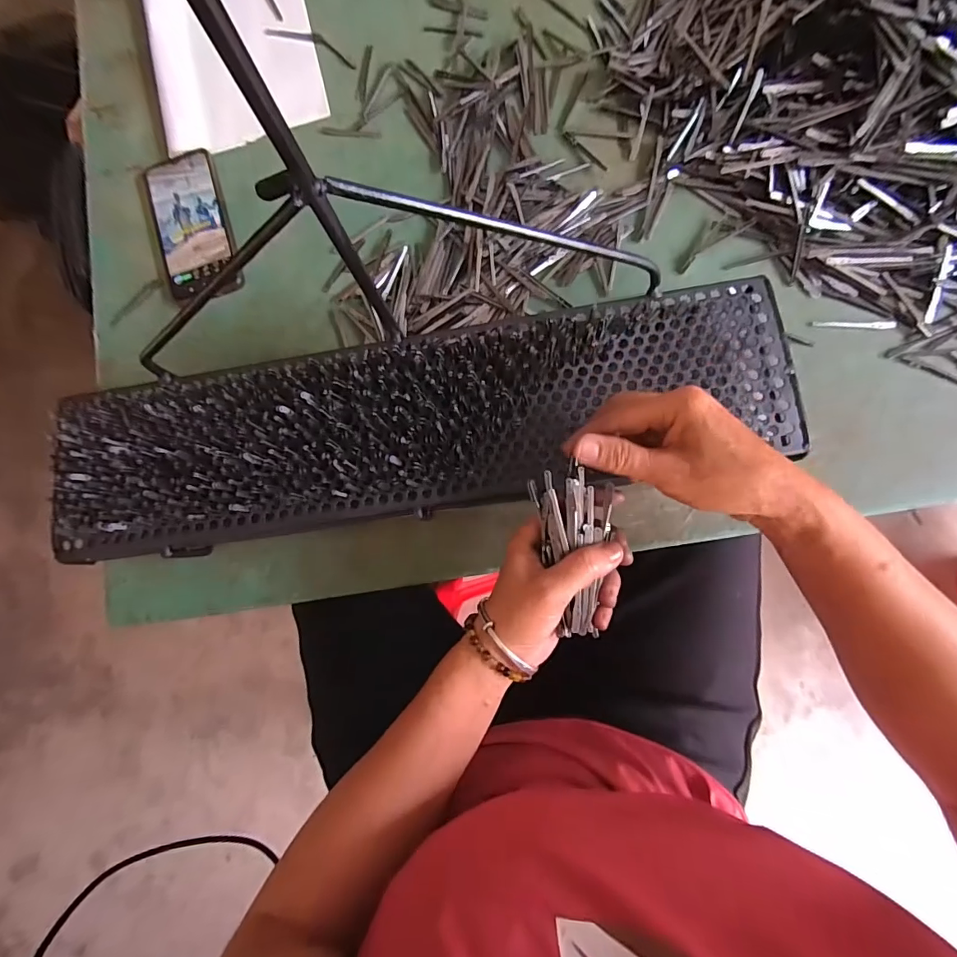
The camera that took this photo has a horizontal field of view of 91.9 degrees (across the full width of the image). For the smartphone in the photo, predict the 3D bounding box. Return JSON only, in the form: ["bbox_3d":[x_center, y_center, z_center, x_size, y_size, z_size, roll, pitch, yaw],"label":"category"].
[{"bbox_3d":[-0.297,-0.262,0.480,0.074,0.007,0.165,-18,82,3],"label":"smartphone"}]

